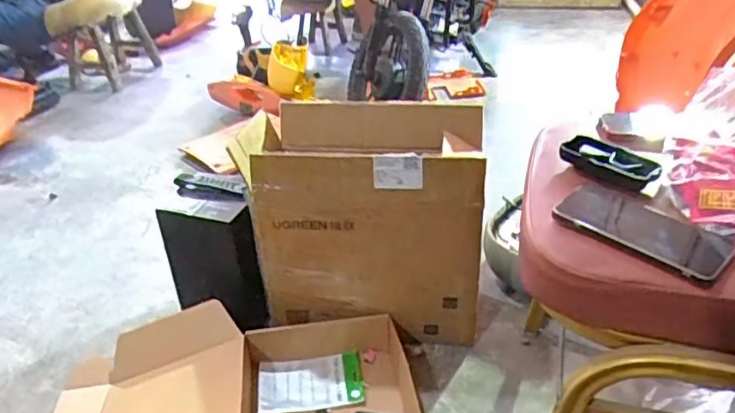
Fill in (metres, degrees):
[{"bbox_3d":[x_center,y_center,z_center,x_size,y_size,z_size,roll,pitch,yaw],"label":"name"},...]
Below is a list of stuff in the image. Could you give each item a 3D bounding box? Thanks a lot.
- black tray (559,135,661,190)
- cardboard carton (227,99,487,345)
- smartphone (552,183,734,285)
[{"bbox_3d":[0.287,-0.054,0.723,0.108,0.026,0.056,24,41,35],"label":"black tray"},{"bbox_3d":[0.002,0.024,1.125,0.384,0.379,0.239,-2,32,2],"label":"cardboard carton"},{"bbox_3d":[0.281,0.022,0.629,0.164,0.013,0.091,24,42,36],"label":"smartphone"}]

